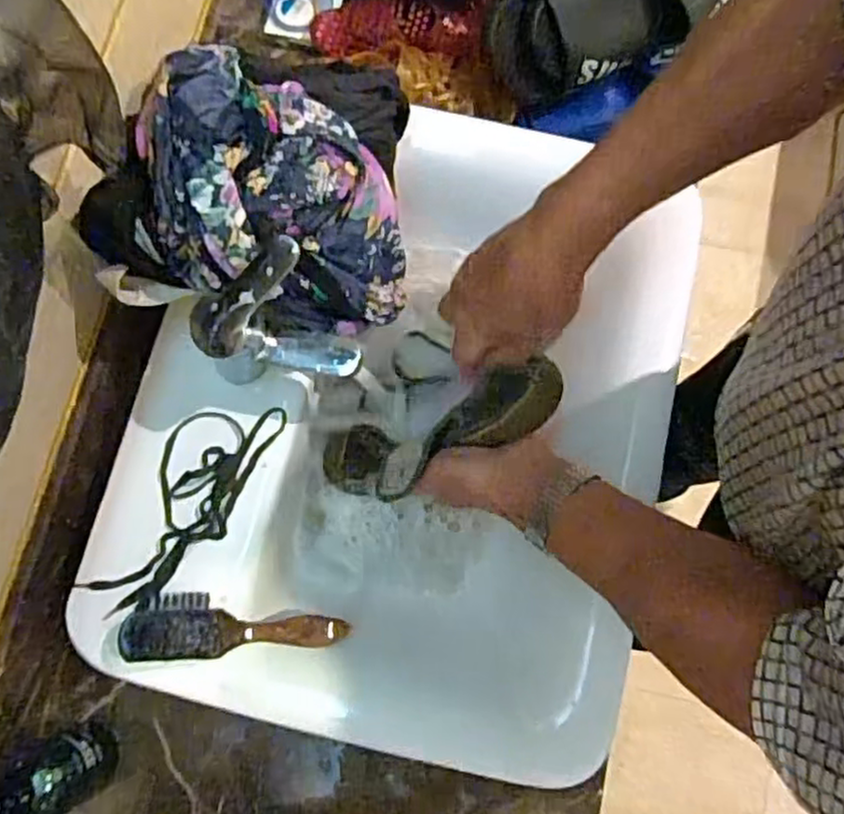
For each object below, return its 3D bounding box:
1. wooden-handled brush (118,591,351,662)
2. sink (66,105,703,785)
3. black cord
[{"bbox_3d":[-0.149,0.174,0.564,0.170,0.037,0.049,0,79,-1],"label":"wooden-handled brush"},{"bbox_3d":[-0.011,0.006,0.649,0.469,0.128,0.564,16,79,2],"label":"sink"},{"bbox_3d":[-0.199,0.078,0.586,0.081,0.025,0.203,27,80,5],"label":"black cord"}]

